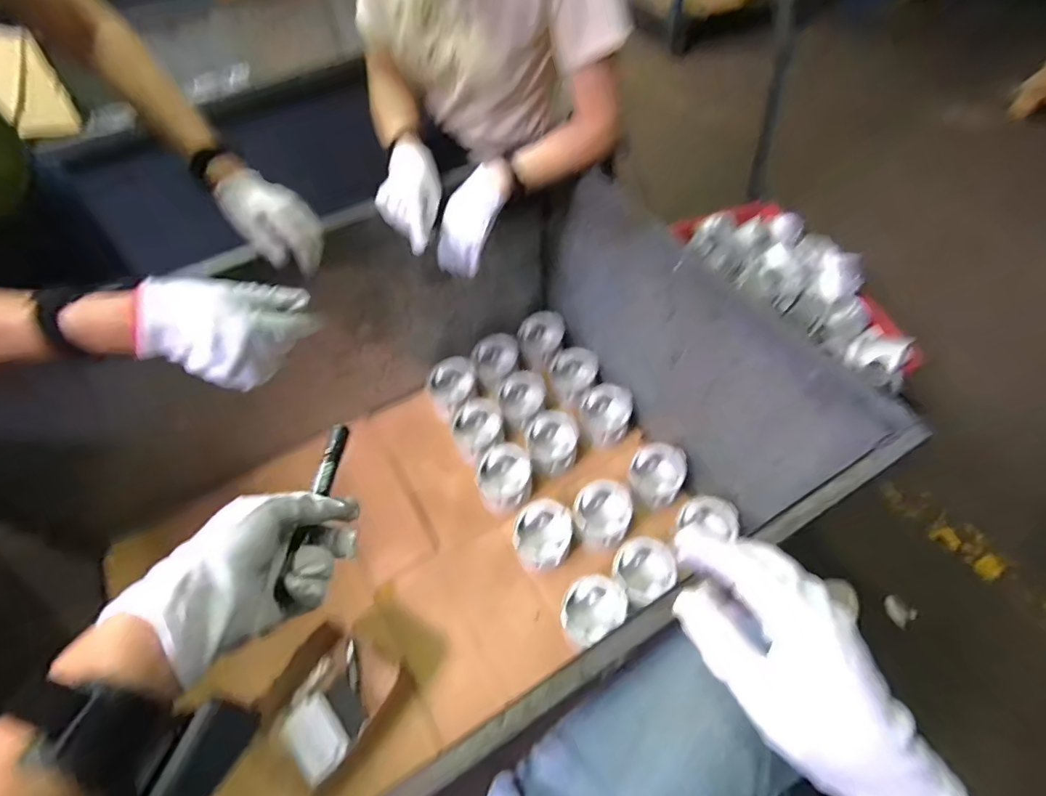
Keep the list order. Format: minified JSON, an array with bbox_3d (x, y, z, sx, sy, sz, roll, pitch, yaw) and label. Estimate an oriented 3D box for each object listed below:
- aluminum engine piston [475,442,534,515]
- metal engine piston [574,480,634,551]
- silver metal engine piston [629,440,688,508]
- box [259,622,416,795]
[{"bbox_3d":[-0.037,0.171,0.984,0.105,0.105,0.114,19,58,16],"label":"aluminum engine piston"},{"bbox_3d":[0.148,0.215,0.910,0.105,0.069,0.114,18,58,15],"label":"metal engine piston"},{"bbox_3d":[0.257,0.144,0.941,0.105,0.059,0.122,22,59,17],"label":"silver metal engine piston"},{"bbox_3d":[-0.296,0.477,0.769,0.171,0.085,0.202,27,61,20],"label":"box"}]

